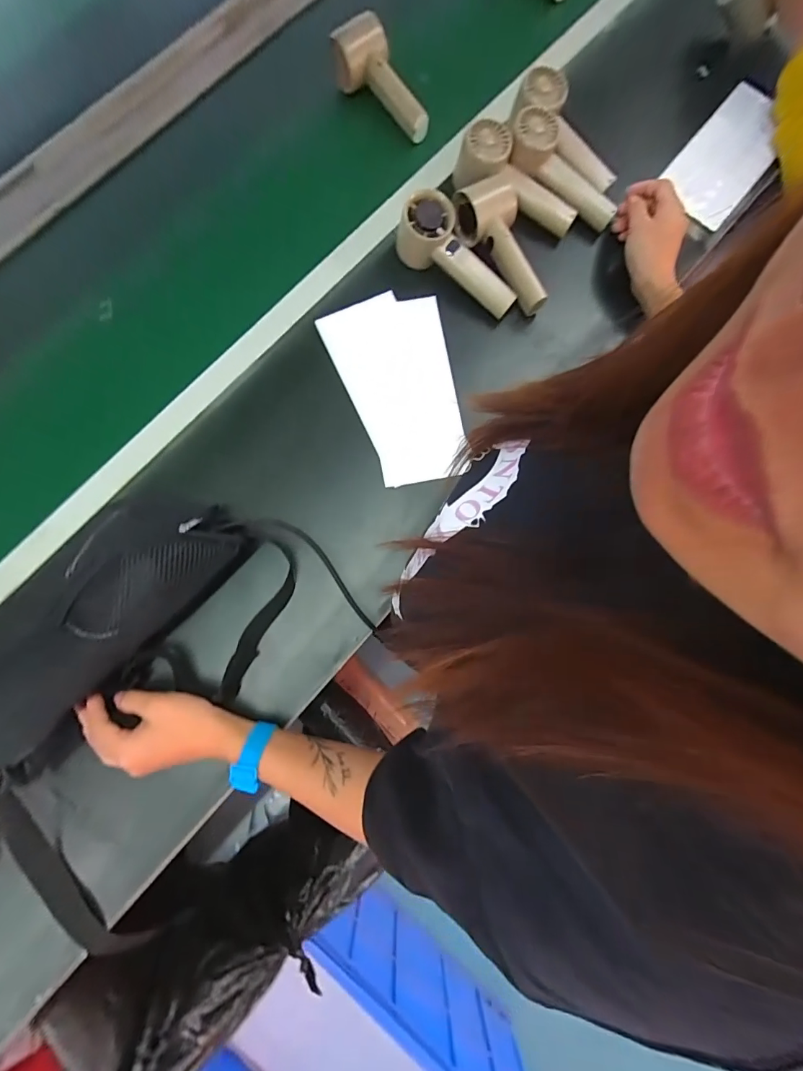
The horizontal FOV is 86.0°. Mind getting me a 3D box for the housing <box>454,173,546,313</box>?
[{"bbox_3d":[0.124,-0.337,0.511,0.086,0.037,0.151,-32,96,-6],"label":"housing"}]

